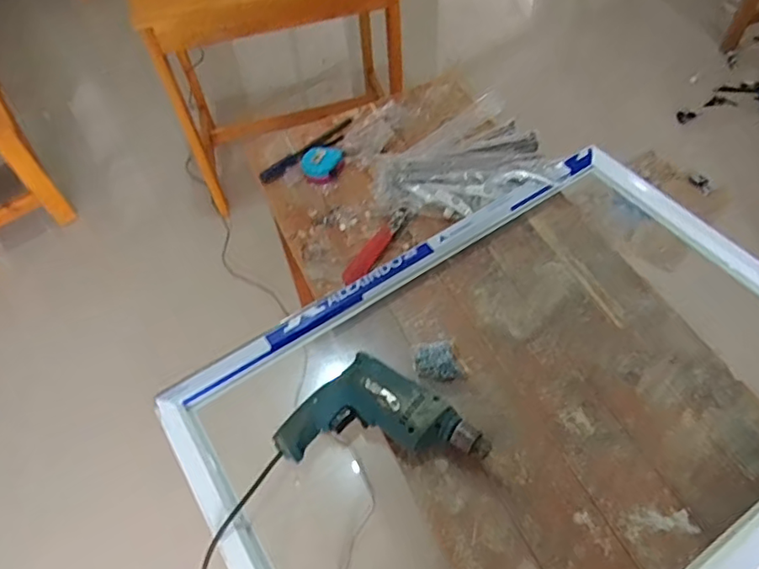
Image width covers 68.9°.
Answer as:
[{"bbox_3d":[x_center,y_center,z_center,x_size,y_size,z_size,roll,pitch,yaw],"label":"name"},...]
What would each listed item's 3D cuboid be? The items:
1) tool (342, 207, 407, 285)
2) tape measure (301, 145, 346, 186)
[{"bbox_3d":[-0.002,-0.064,0.921,0.032,0.024,0.166,32,63,23],"label":"tool"},{"bbox_3d":[-0.109,-0.229,1.043,0.066,0.041,0.070,27,61,21],"label":"tape measure"}]

